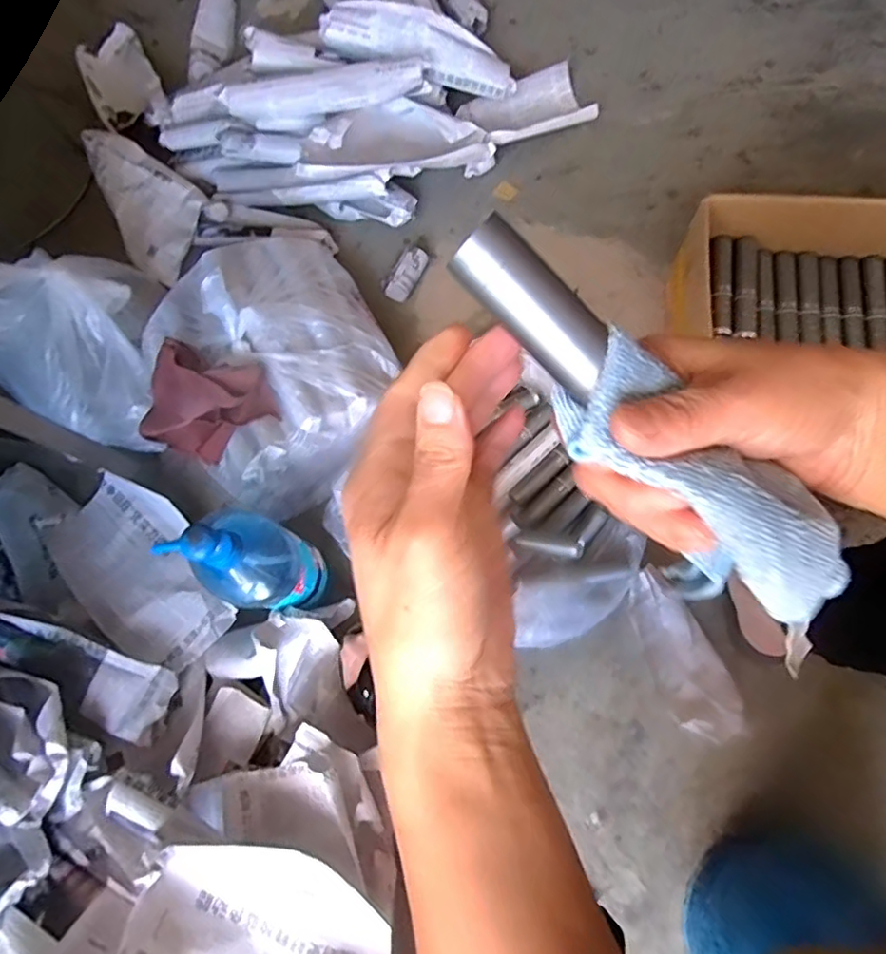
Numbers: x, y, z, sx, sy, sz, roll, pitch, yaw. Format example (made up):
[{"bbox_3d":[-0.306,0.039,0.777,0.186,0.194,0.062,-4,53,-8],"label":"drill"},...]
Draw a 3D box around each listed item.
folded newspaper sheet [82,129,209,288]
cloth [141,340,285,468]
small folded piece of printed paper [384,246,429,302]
[{"bbox_3d":[-0.447,-0.424,0.860,0.138,0.040,0.265,-37,76,-5],"label":"folded newspaper sheet"},{"bbox_3d":[-0.273,-0.080,0.664,0.155,0.033,0.120,16,109,10],"label":"cloth"},{"bbox_3d":[-0.049,-0.284,0.821,0.035,0.032,0.076,33,81,11],"label":"small folded piece of printed paper"}]

